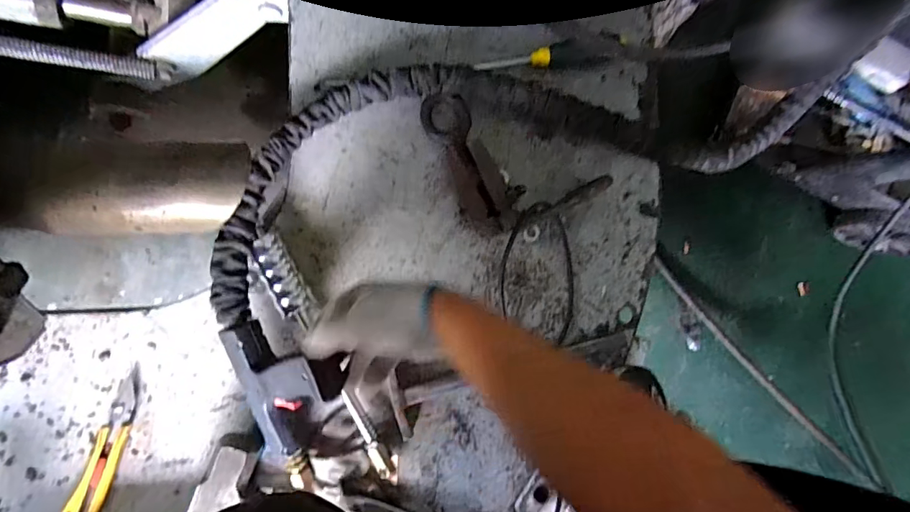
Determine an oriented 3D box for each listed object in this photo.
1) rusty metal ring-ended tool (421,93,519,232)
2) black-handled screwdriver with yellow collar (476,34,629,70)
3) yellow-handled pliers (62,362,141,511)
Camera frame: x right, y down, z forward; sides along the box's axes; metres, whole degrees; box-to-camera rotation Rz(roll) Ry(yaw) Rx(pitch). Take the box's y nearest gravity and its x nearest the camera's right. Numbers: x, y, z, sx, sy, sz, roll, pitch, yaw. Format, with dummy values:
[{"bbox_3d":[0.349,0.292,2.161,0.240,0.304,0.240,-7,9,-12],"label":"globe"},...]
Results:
[{"bbox_3d":[0.016,-0.121,0.608,0.064,0.041,0.197,-22,89,-6],"label":"rusty metal ring-ended tool"},{"bbox_3d":[0.130,-0.270,0.636,0.200,0.029,0.033,-13,88,-6],"label":"black-handled screwdriver with yellow collar"},{"bbox_3d":[-0.413,0.230,0.565,0.037,0.020,0.189,20,85,-4],"label":"yellow-handled pliers"}]

